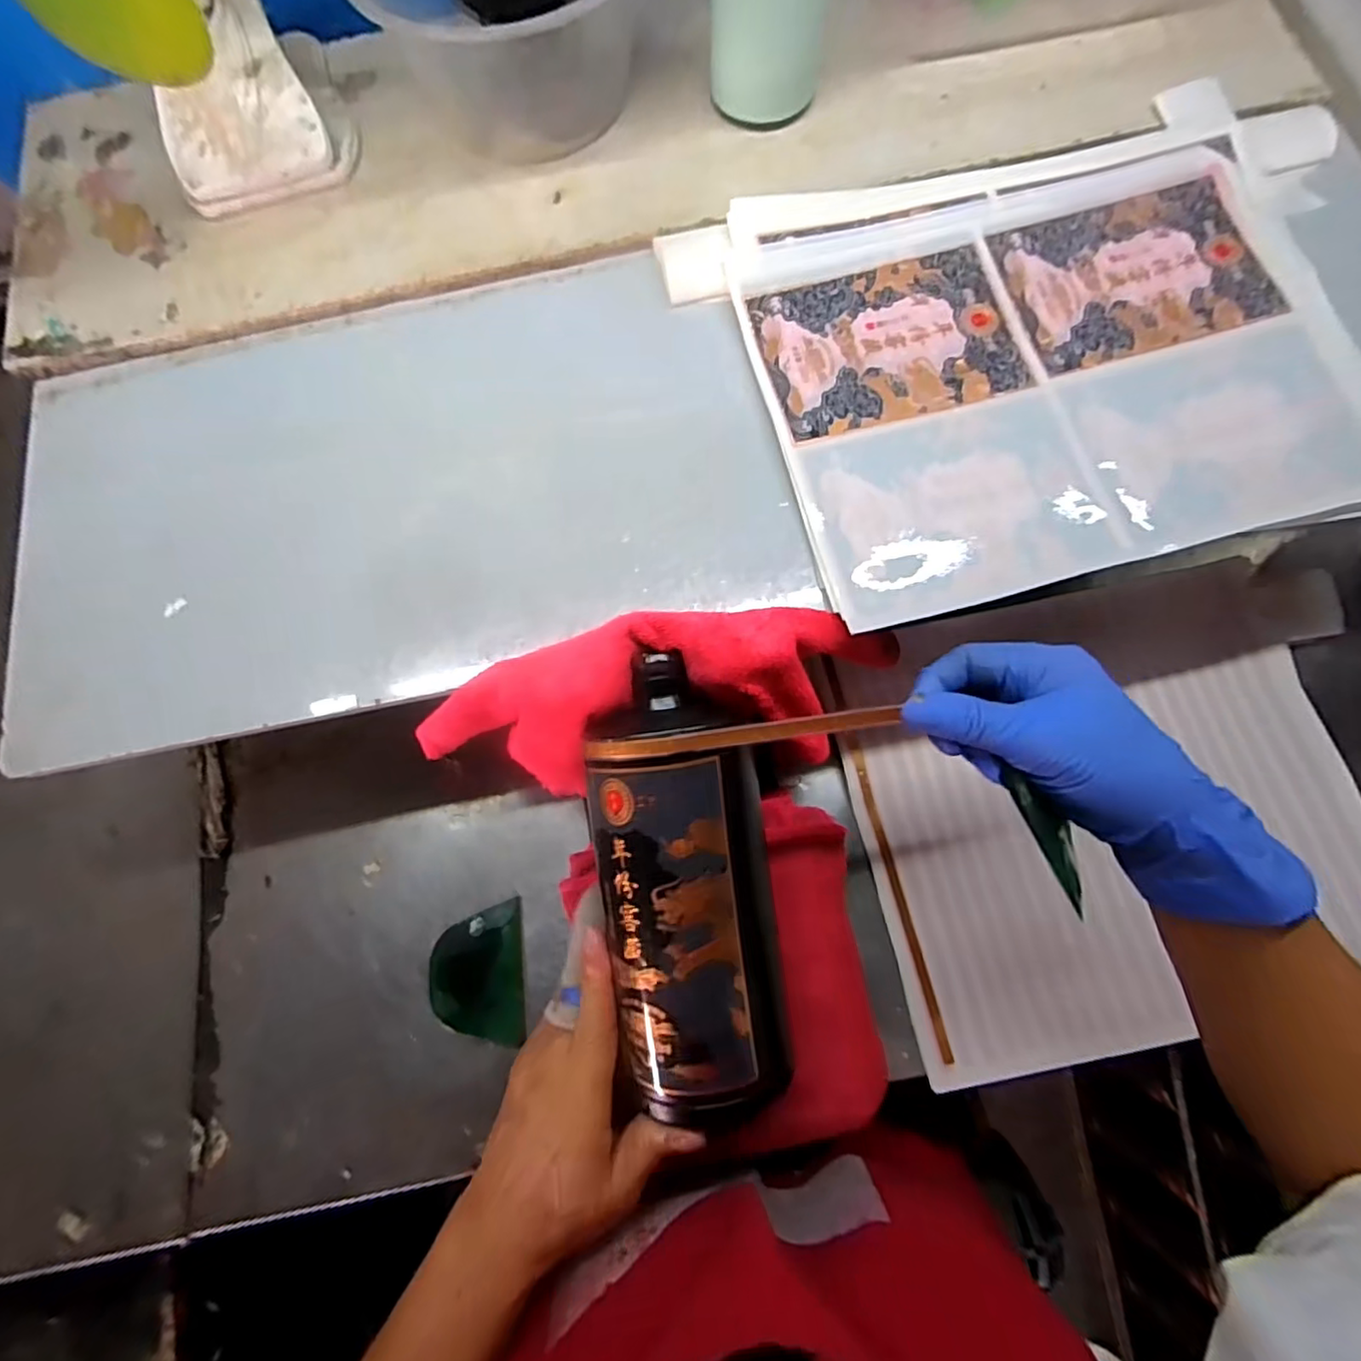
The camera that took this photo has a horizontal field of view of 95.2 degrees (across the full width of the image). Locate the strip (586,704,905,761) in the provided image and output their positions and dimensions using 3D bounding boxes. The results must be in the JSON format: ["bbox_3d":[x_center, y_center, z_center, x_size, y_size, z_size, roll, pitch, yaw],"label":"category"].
[{"bbox_3d":[0.027,0.023,0.269,0.134,0.028,0.012,-7,76,-5],"label":"strip"}]

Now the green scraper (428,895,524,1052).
[{"bbox_3d":[-0.124,0.181,0.378,0.052,0.010,0.079,-7,79,0],"label":"green scraper"}]

